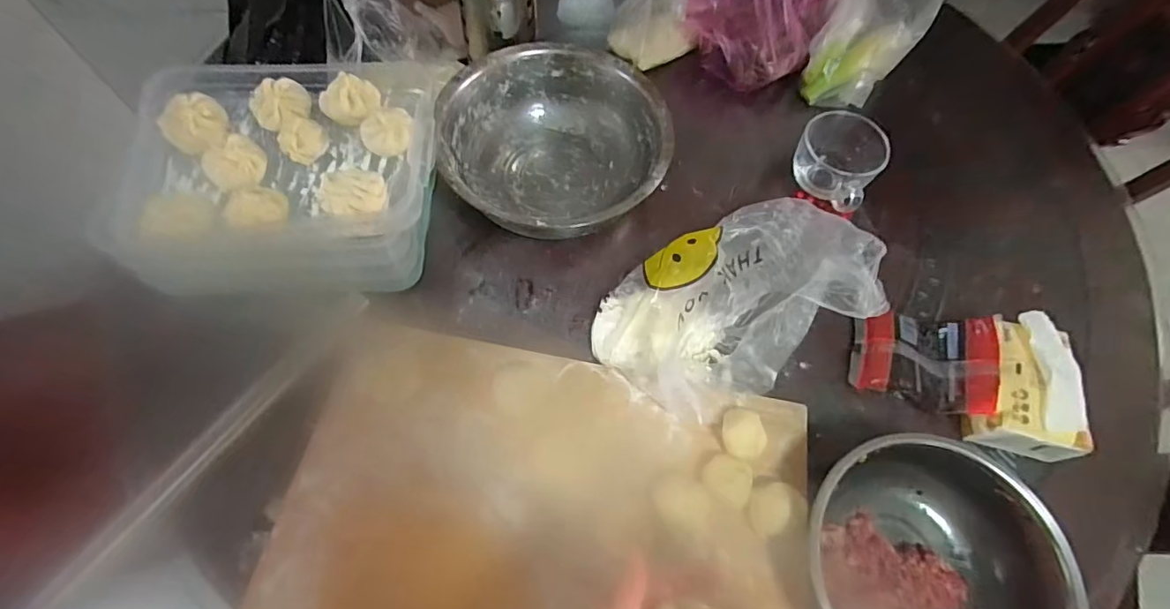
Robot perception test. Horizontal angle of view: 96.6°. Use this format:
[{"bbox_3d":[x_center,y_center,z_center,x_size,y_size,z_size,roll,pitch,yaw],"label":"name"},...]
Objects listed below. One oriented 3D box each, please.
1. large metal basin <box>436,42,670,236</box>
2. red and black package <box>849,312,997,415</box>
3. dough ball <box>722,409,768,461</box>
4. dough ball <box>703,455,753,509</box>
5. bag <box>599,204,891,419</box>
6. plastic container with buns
[{"bbox_3d":[-0.040,-0.192,0.667,0.268,0.110,0.269,2,61,-3],"label":"large metal basin"},{"bbox_3d":[0.381,0.058,0.589,0.132,0.055,0.107,16,61,5],"label":"red and black package"},{"bbox_3d":[0.163,0.131,0.531,0.043,0.033,0.052,-4,61,-6],"label":"dough ball"},{"bbox_3d":[0.141,0.172,0.514,0.046,0.022,0.041,26,62,10],"label":"dough ball"},{"bbox_3d":[0.158,0.000,0.558,0.271,0.130,0.163,-19,64,-14],"label":"bag"},{"bbox_3d":[-0.325,-0.149,0.598,0.308,0.151,0.250,-5,64,-6],"label":"plastic container with buns"}]

